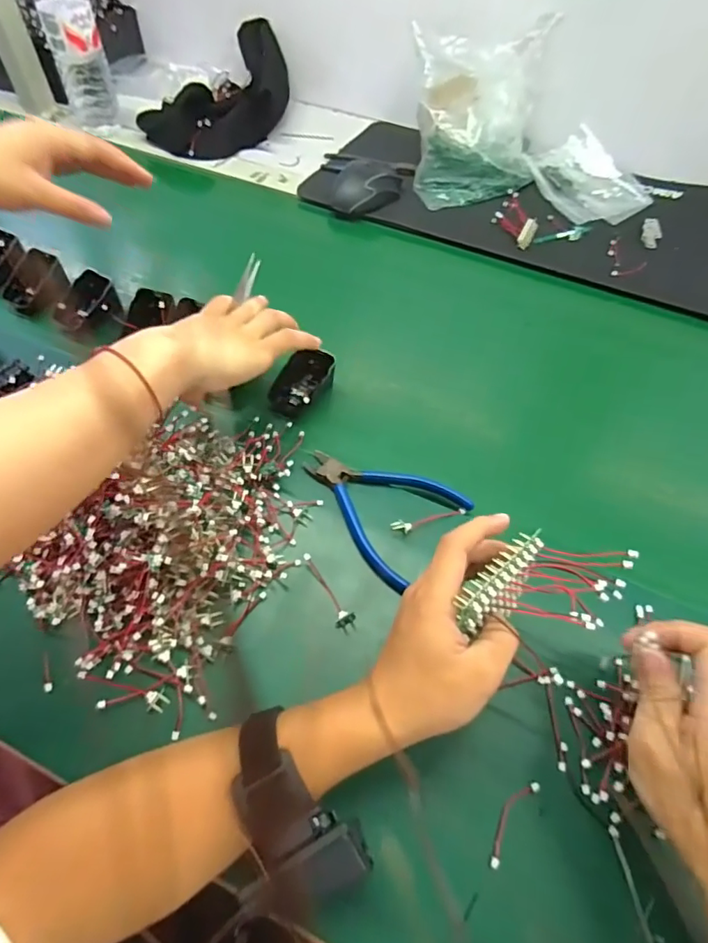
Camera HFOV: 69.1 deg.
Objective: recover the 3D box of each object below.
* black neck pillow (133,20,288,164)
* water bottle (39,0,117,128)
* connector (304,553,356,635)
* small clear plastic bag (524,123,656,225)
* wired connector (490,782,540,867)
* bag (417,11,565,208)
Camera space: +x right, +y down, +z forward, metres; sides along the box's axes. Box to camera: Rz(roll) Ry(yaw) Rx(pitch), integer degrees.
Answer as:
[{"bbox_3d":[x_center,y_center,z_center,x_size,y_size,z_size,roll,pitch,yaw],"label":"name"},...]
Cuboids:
[{"bbox_3d":[-0.189,-0.607,0.822,0.161,0.079,0.288,31,60,17],"label":"black neck pillow"},{"bbox_3d":[-0.397,-0.611,0.729,0.071,0.210,0.059,-17,58,-13],"label":"water bottle"},{"bbox_3d":[-0.017,0.092,0.394,0.016,0.012,0.067,-22,59,-16],"label":"connector"},{"bbox_3d":[0.340,-0.431,0.749,0.139,0.042,0.178,-28,64,-15],"label":"small clear plastic bag"},{"bbox_3d":[0.098,0.218,0.323,0.013,0.013,0.055,35,66,18],"label":"wired connector"},{"bbox_3d":[0.182,-0.500,0.718,0.198,0.131,0.205,-3,56,-4],"label":"bag"}]

